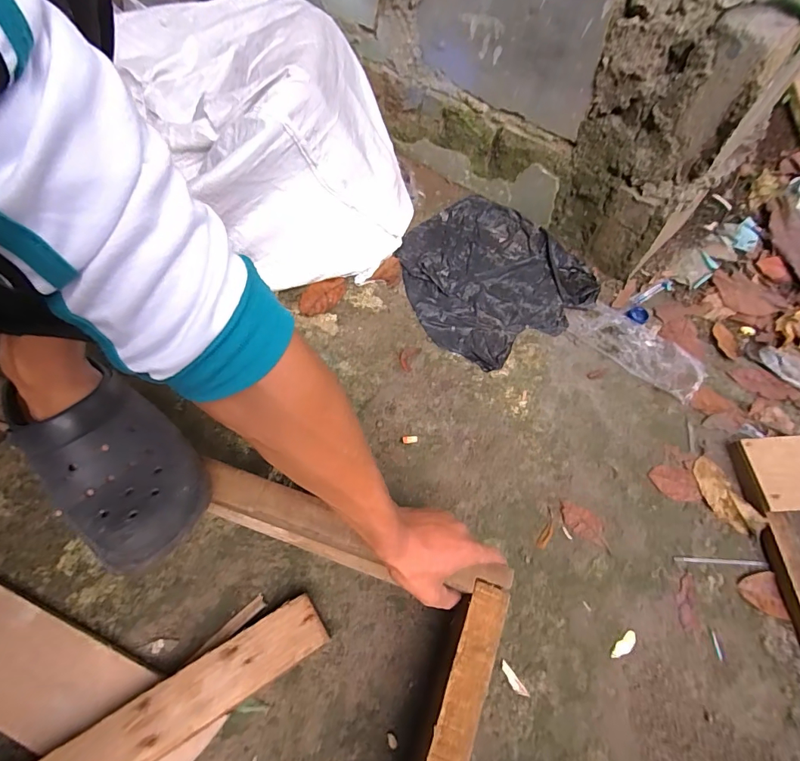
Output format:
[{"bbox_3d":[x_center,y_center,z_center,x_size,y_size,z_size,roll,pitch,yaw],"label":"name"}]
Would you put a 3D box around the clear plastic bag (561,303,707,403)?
[{"bbox_3d":[0.391,-0.064,0.722,0.224,0.017,0.097,37,66,16],"label":"clear plastic bag"}]

